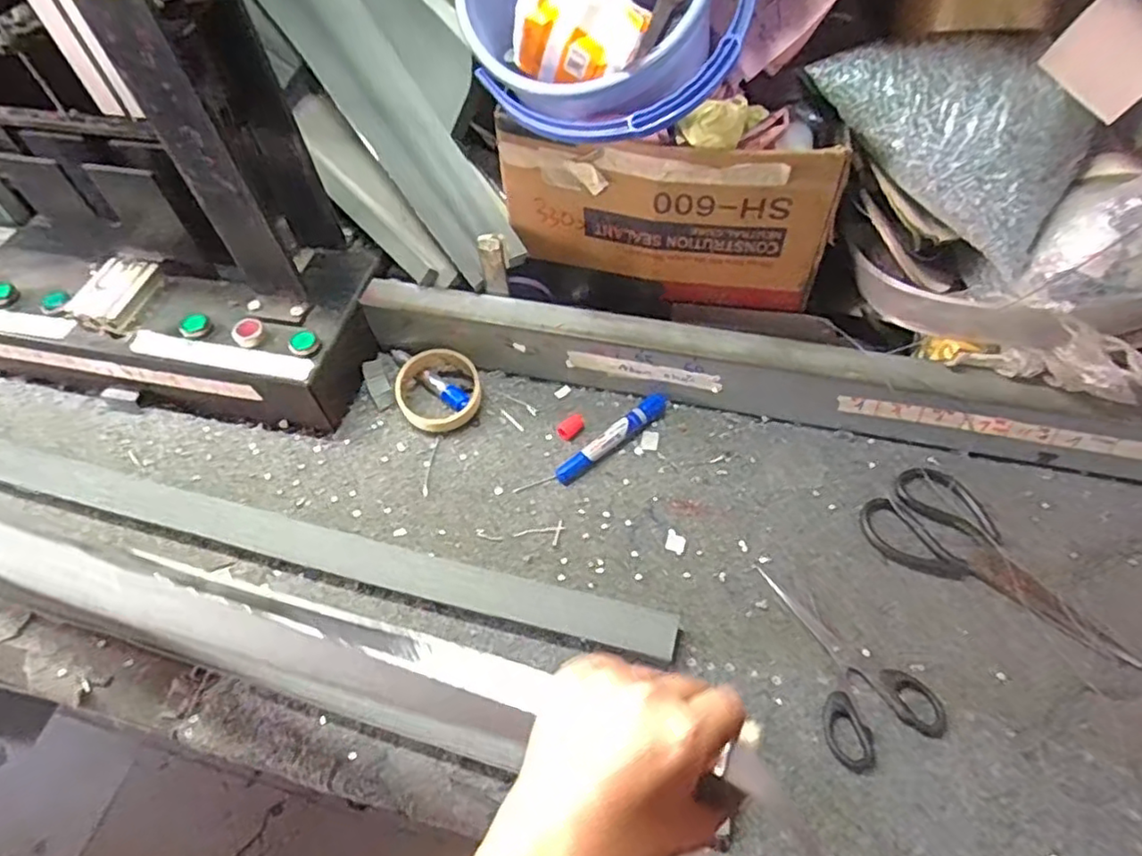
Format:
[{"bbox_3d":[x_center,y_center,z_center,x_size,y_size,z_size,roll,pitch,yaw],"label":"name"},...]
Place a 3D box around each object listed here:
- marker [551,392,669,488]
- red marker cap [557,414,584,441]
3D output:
[{"bbox_3d":[0.043,0.009,0.656,0.140,0.021,0.022,-35,60,-21],"label":"marker"},{"bbox_3d":[0.001,-0.002,0.670,0.032,0.012,0.019,-38,61,-22],"label":"red marker cap"}]

